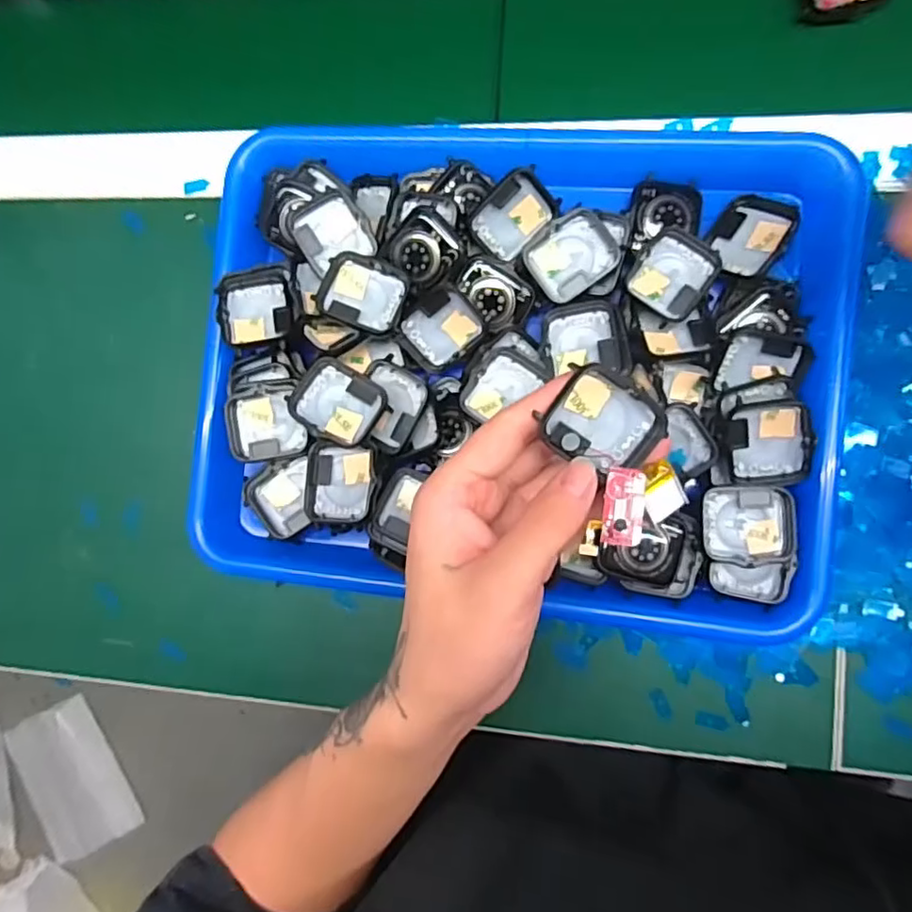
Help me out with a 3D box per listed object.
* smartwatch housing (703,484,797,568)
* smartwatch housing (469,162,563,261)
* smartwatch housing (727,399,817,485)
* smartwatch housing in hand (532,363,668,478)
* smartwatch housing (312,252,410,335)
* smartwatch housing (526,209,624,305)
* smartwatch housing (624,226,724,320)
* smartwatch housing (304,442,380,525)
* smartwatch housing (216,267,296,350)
[{"bbox_3d":[0.143,0.033,0.296,0.041,0.009,0.037,-1,89,9],"label":"smartwatch housing"},{"bbox_3d":[0.029,-0.127,0.319,0.043,0.007,0.033,-40,124,13],"label":"smartwatch housing"},{"bbox_3d":[0.152,-0.006,0.294,0.036,0.013,0.039,-4,88,9],"label":"smartwatch housing"},{"bbox_3d":[0.059,-0.015,0.241,0.043,0.011,0.035,31,101,-8],"label":"smartwatch housing in hand"},{"bbox_3d":[-0.048,-0.084,0.317,0.043,0.011,0.036,21,93,10],"label":"smartwatch housing"},{"bbox_3d":[0.059,-0.104,0.315,0.042,0.012,0.036,-37,84,6],"label":"smartwatch housing"},{"bbox_3d":[0.110,-0.092,0.311,0.037,0.008,0.041,35,94,8],"label":"smartwatch housing"},{"bbox_3d":[-0.059,0.015,0.315,0.038,0.015,0.040,0,89,10],"label":"smartwatch housing"},{"bbox_3d":[-0.108,-0.081,0.329,0.039,0.013,0.047,-9,75,-8],"label":"smartwatch housing"}]

